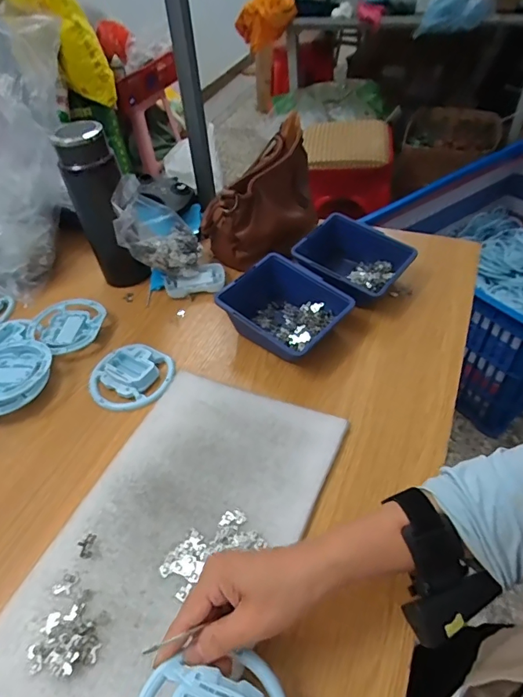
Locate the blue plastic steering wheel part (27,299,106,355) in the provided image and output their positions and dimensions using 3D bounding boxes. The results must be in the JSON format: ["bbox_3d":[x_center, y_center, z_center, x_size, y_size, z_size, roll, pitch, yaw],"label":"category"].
[{"bbox_3d":[-0.270,-0.033,0.627,0.099,0.020,0.093,-3,46,3],"label":"blue plastic steering wheel part"}]

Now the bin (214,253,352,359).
[{"bbox_3d":[0.027,-0.048,0.585,0.142,0.064,0.125,32,57,31],"label":"bin"}]

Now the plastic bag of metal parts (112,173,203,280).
[{"bbox_3d":[-0.148,-0.170,0.656,0.102,0.148,0.096,-11,46,-5],"label":"plastic bag of metal parts"}]

